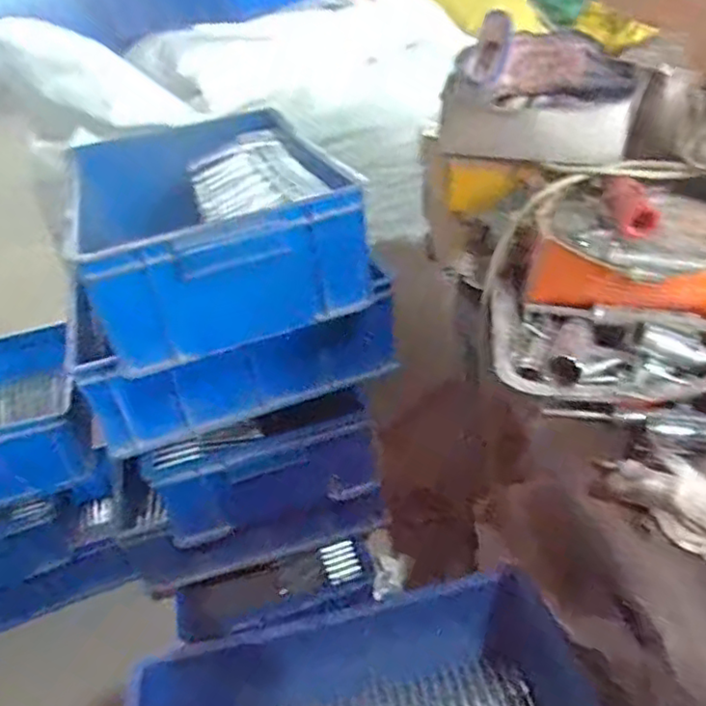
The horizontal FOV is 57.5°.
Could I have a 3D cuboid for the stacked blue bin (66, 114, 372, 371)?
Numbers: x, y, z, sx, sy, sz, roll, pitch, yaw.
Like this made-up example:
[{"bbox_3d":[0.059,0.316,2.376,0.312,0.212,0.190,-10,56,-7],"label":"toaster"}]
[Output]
[{"bbox_3d":[-0.174,-0.154,0.784,0.285,0.141,0.354,-18,37,-15],"label":"stacked blue bin"}]

